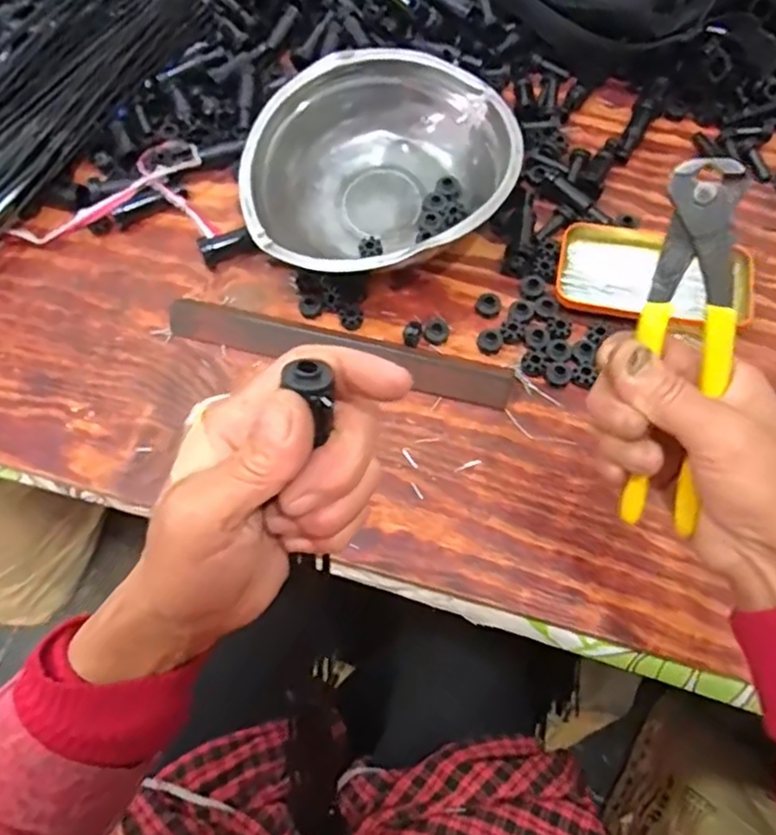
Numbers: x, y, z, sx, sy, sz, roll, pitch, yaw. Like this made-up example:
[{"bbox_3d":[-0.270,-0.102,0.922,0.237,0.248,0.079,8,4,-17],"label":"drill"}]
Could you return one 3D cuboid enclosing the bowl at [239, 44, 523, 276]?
[{"bbox_3d":[-0.003,-0.187,0.522,0.186,0.079,0.198,-1,64,2],"label":"bowl"}]

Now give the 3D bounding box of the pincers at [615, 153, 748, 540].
[{"bbox_3d":[0.132,-0.029,0.303,0.035,0.015,0.163,4,103,4],"label":"pincers"}]

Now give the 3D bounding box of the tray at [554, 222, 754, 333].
[{"bbox_3d":[0.202,-0.106,0.516,0.141,0.014,0.079,15,66,9],"label":"tray"}]

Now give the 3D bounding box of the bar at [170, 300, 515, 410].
[{"bbox_3d":[-0.040,-0.052,0.510,0.265,0.010,0.033,14,66,8],"label":"bar"}]

